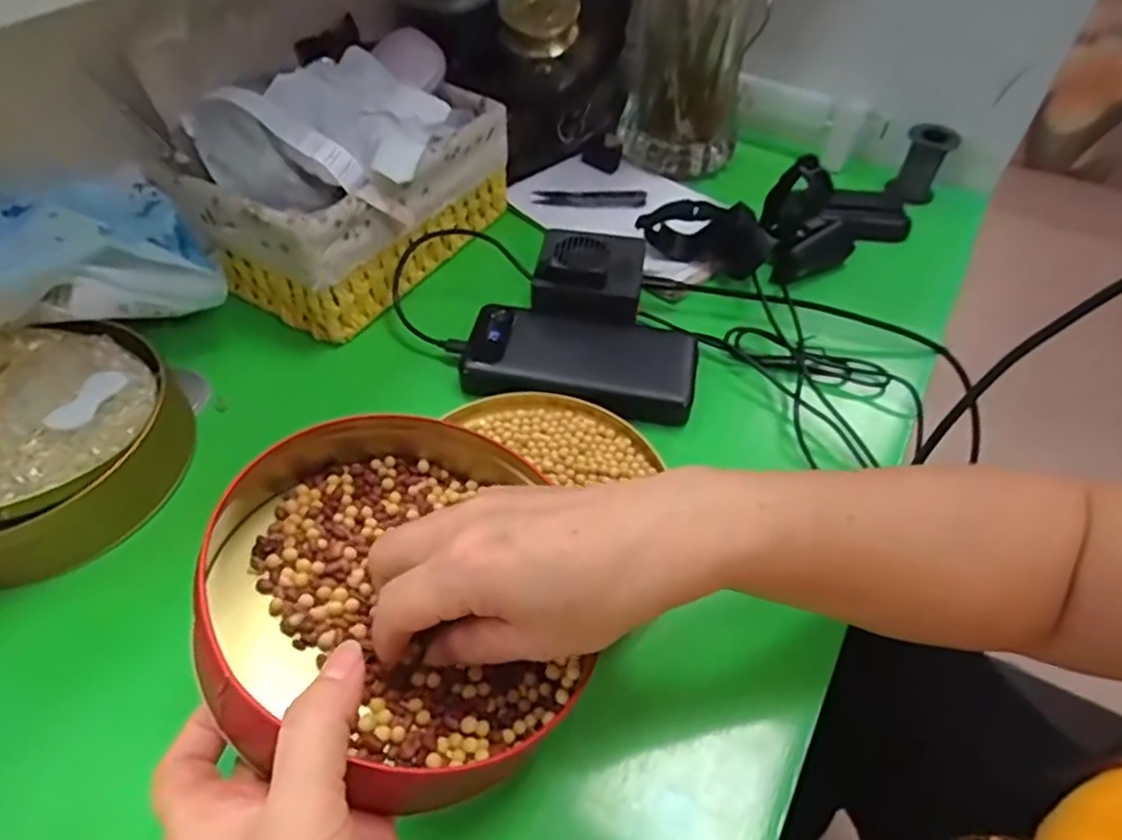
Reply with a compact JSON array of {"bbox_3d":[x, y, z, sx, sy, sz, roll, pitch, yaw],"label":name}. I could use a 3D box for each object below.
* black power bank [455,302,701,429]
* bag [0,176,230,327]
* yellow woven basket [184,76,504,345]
[{"bbox_3d":[0.014,-0.044,0.460,0.154,0.025,0.075,10,49,7],"label":"black power bank"},{"bbox_3d":[-0.296,-0.095,0.408,0.083,0.084,0.155,31,54,23],"label":"bag"},{"bbox_3d":[-0.148,-0.172,0.519,0.130,0.095,0.216,21,51,17],"label":"yellow woven basket"}]

